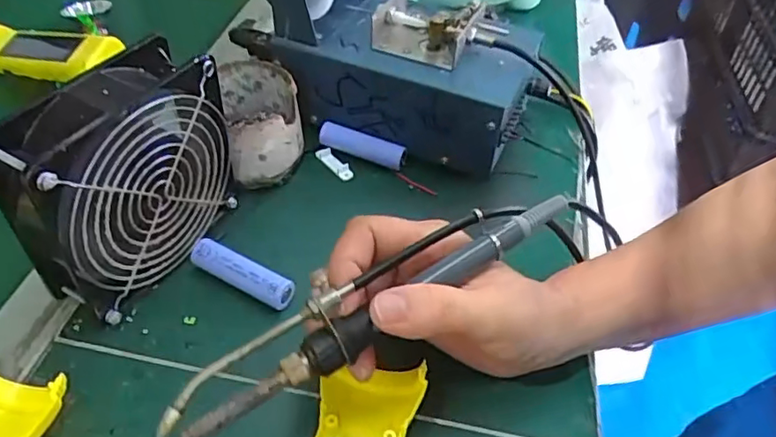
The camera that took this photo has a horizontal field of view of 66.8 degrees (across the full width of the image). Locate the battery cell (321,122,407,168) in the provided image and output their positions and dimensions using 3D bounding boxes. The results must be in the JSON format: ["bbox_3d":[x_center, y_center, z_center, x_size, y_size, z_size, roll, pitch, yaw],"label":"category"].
[{"bbox_3d":[-0.019,-0.054,0.437,0.067,0.019,0.017,14,47,8],"label":"battery cell"}]

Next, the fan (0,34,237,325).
[{"bbox_3d":[-0.145,-0.019,0.325,0.046,0.121,0.120,24,49,17],"label":"fan"}]

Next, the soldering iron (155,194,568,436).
[{"bbox_3d":[-0.004,0.033,0.257,0.208,0.022,0.027,-29,55,-20],"label":"soldering iron"}]

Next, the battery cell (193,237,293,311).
[{"bbox_3d":[-0.087,0.033,0.350,0.066,0.018,0.016,25,50,18],"label":"battery cell"}]

